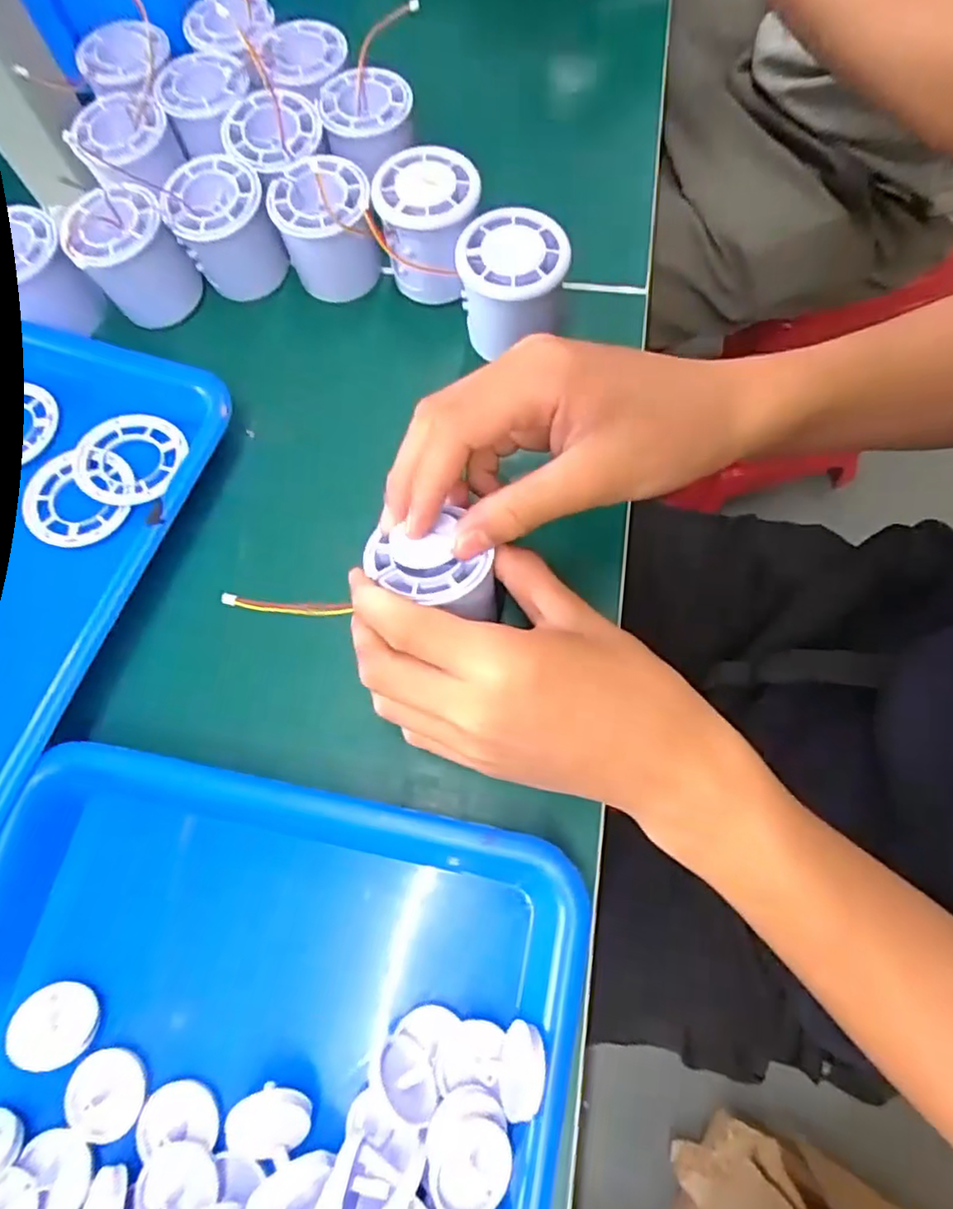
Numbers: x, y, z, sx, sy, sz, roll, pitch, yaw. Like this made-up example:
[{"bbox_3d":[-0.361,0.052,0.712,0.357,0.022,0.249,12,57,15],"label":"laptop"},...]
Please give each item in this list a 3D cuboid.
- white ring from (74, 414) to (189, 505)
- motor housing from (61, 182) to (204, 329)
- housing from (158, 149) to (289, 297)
[{"bbox_3d":[-0.188,-0.080,0.359,0.056,0.005,0.058,-1,71,2],"label":"white ring"},{"bbox_3d":[-0.194,-0.194,0.379,0.052,0.058,0.051,-1,71,2],"label":"motor housing"},{"bbox_3d":[-0.143,-0.213,0.384,0.052,0.060,0.052,-1,71,2],"label":"housing"}]

